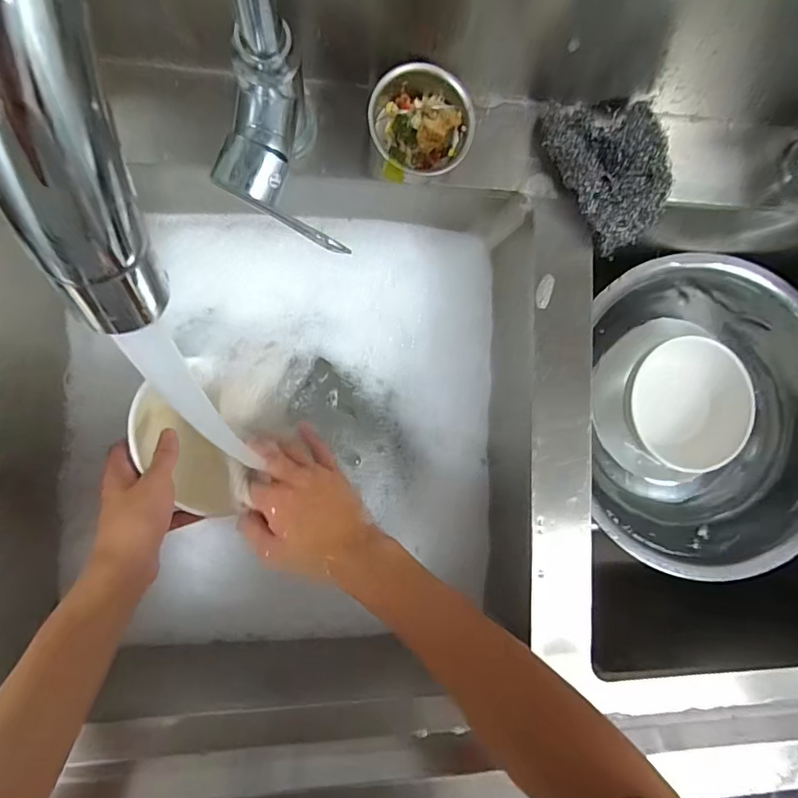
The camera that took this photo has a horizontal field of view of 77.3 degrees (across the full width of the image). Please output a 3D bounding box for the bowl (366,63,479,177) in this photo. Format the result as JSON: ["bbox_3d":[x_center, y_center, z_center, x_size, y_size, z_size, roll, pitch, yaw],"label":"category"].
[{"bbox_3d":[0.015,-0.200,0.363,0.070,0.040,0.072,0,90,-8],"label":"bowl"}]

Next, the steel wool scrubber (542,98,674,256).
[{"bbox_3d":[0.169,-0.183,0.390,0.086,0.028,0.118,-26,93,-7],"label":"steel wool scrubber"}]

